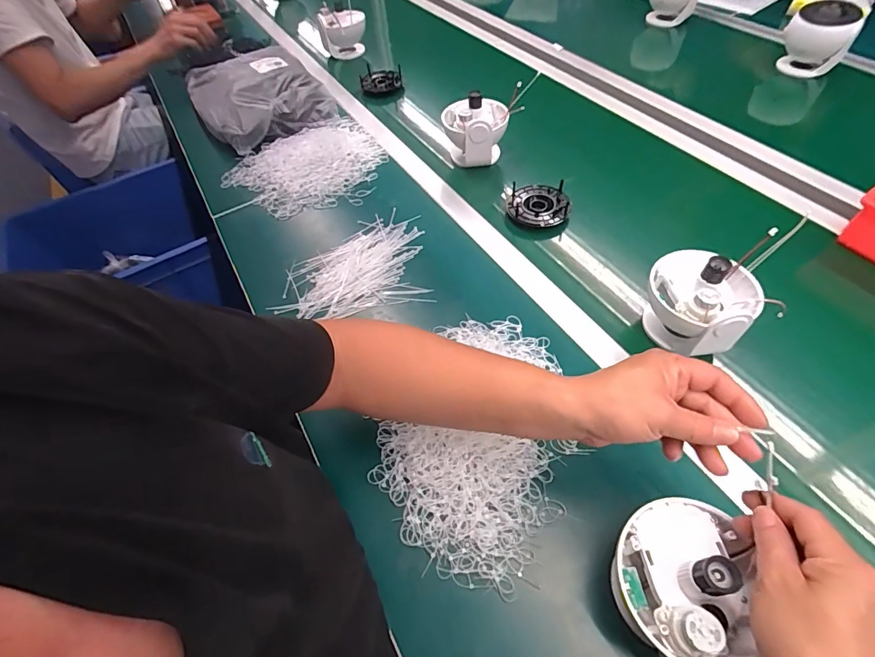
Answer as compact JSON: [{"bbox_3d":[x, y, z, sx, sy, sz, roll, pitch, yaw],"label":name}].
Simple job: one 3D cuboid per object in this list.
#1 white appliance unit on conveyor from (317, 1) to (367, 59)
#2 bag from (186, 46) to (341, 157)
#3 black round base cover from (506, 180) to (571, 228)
[{"bbox_3d":[-0.248,-0.779,1.128,0.128,0.130,0.083,-20,55,-9],"label":"white appliance unit on conveyor"},{"bbox_3d":[-0.401,-0.520,0.932,0.254,0.081,0.315,-30,58,-16],"label":"bag"},{"bbox_3d":[0.165,-0.205,0.697,0.095,0.022,0.087,-2,55,3],"label":"black round base cover"}]

